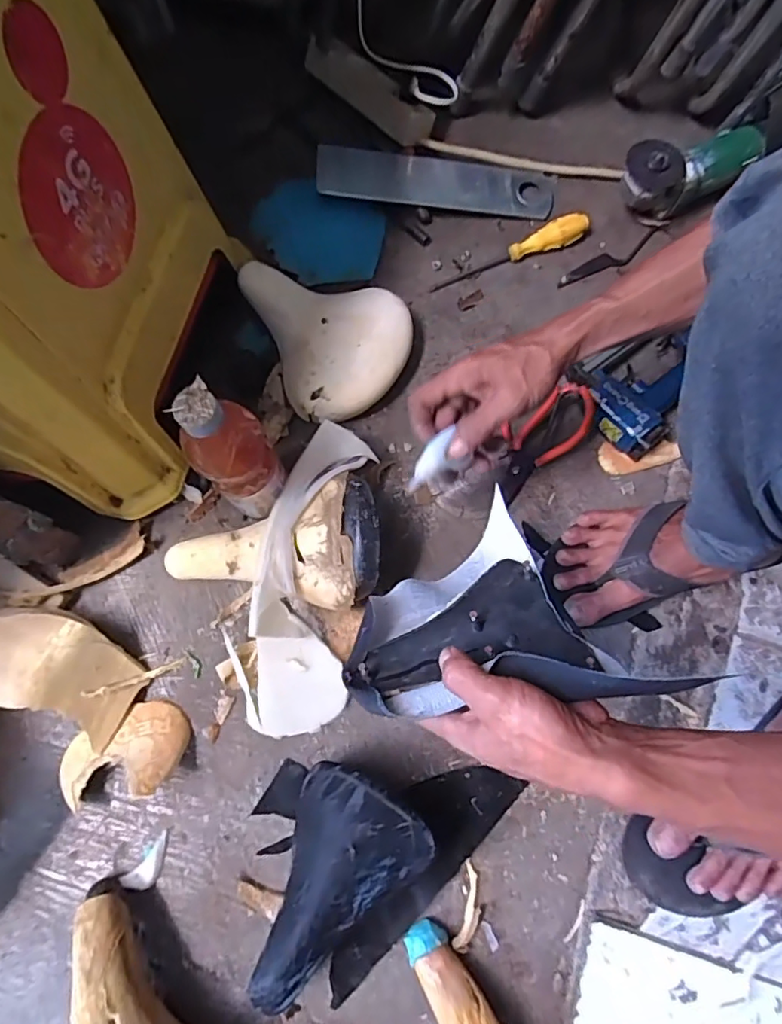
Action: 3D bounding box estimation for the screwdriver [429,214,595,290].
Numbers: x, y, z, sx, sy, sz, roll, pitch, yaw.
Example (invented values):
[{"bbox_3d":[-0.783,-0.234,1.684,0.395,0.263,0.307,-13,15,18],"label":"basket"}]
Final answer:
[{"bbox_3d":[0.154,-0.329,0.699,0.218,0.026,0.026,-25,74,-7],"label":"screwdriver"}]

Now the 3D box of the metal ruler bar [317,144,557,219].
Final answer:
[{"bbox_3d":[0.064,-0.431,0.717,0.310,0.008,0.078,1,80,-9],"label":"metal ruler bar"}]

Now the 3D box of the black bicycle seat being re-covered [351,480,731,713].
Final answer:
[{"bbox_3d":[0.053,0.073,0.436,0.196,0.185,0.080,-9,117,-8],"label":"black bicycle seat being re-covered"}]

